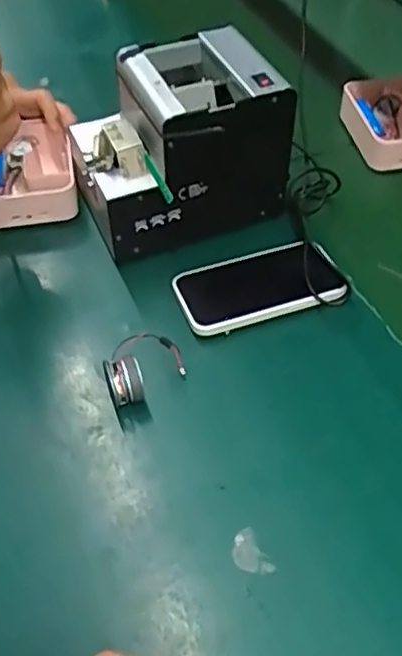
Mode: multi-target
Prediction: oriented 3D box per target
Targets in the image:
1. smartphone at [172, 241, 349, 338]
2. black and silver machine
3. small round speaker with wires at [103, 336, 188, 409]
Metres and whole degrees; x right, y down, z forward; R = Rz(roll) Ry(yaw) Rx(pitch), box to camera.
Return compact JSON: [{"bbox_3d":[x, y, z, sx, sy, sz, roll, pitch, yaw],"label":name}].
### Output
[{"bbox_3d":[0.054,-0.041,0.587,0.150,0.012,0.080,-15,52,-10],"label":"smartphone"},{"bbox_3d":[-0.023,-0.174,0.611,0.188,0.139,0.130,-22,54,-15],"label":"black and silver machine"},{"bbox_3d":[-0.045,0.031,0.509,0.067,0.051,0.035,-23,54,-16],"label":"small round speaker with wires"}]

